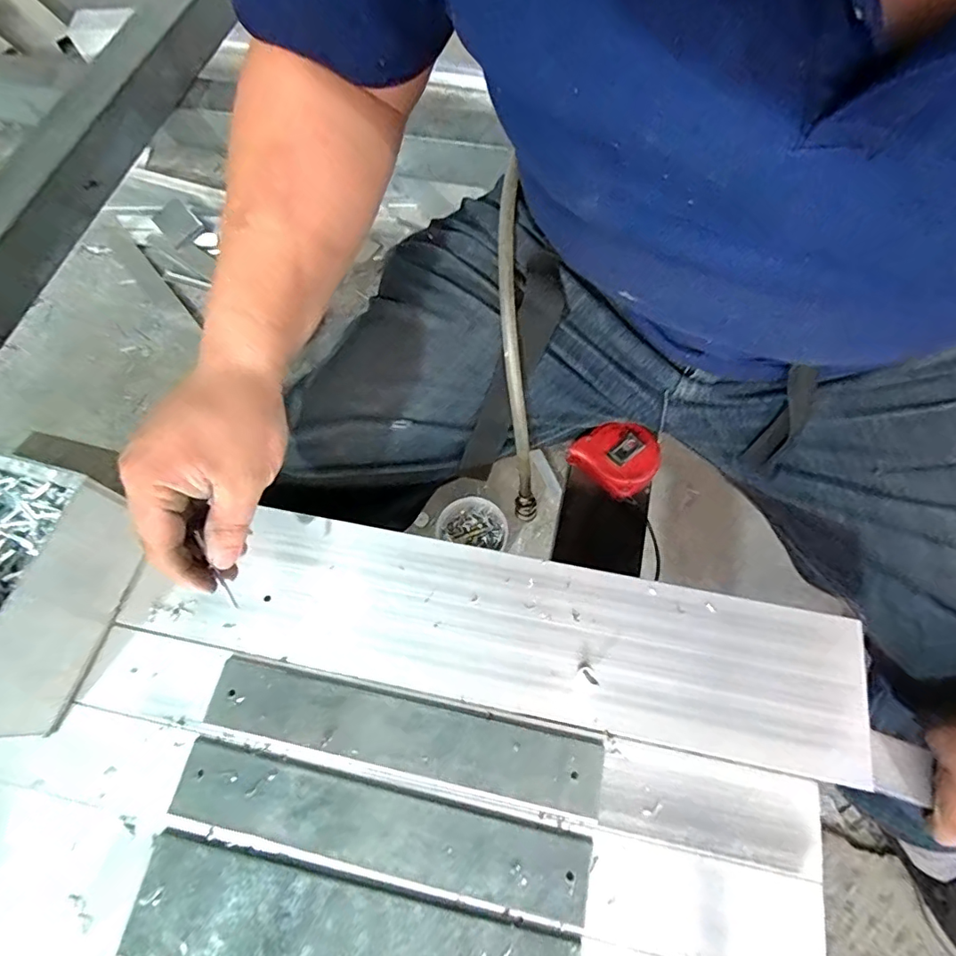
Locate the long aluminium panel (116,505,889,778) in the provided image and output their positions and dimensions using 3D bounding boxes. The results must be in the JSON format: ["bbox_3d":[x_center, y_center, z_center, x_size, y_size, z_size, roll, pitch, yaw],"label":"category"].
[{"bbox_3d":[0.006,0.097,0.349,0.469,0.011,0.101,10,68,5],"label":"long aluminium panel"}]

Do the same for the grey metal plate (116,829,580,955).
[{"bbox_3d":[-0.071,0.254,0.282,0.241,0.004,0.058,10,68,5],"label":"grey metal plate"}]

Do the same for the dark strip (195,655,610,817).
[{"bbox_3d":[-0.048,0.157,0.323,0.242,0.004,0.040,11,68,6],"label":"dark strip"}]

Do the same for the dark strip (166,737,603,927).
[{"bbox_3d":[-0.059,0.203,0.303,0.242,0.004,0.042,12,68,6],"label":"dark strip"}]

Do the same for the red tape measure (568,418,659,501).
[{"bbox_3d":[0.128,-0.020,0.477,0.062,0.032,0.070,-41,72,-15],"label":"red tape measure"}]

